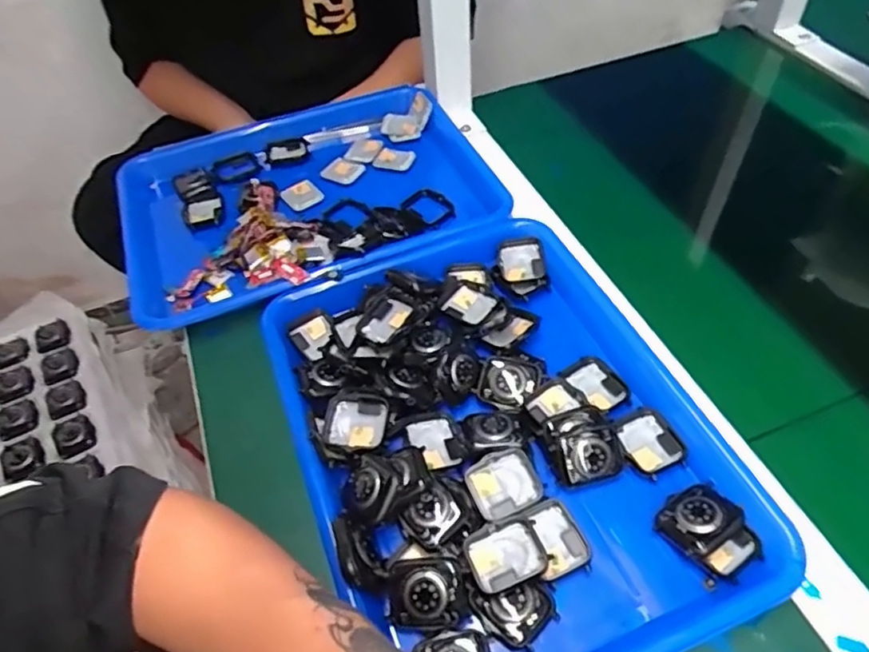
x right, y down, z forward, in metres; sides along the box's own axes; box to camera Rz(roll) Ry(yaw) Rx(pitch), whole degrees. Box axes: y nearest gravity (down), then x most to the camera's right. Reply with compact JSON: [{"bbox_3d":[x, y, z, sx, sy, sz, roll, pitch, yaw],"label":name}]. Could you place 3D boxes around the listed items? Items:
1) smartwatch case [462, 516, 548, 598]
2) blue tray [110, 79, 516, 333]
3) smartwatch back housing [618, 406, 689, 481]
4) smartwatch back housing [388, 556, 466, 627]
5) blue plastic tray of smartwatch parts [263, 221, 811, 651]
[{"bbox_3d":[0.041,0.133,0.353,0.043,0.014,0.036,-20,52,-10],"label":"smartwatch case"},{"bbox_3d":[-0.126,-0.121,0.607,0.371,0.062,0.270,-19,52,-9],"label":"blue tray"},{"bbox_3d":[0.145,0.078,0.411,0.040,0.007,0.044,-19,52,-9],"label":"smartwatch back housing"},{"bbox_3d":[-0.005,0.150,0.343,0.041,0.011,0.034,-7,78,1],"label":"smartwatch back housing"},{"bbox_3d":[0.041,0.062,0.410,0.259,0.034,0.329,-20,52,-10],"label":"blue plastic tray of smartwatch parts"}]

